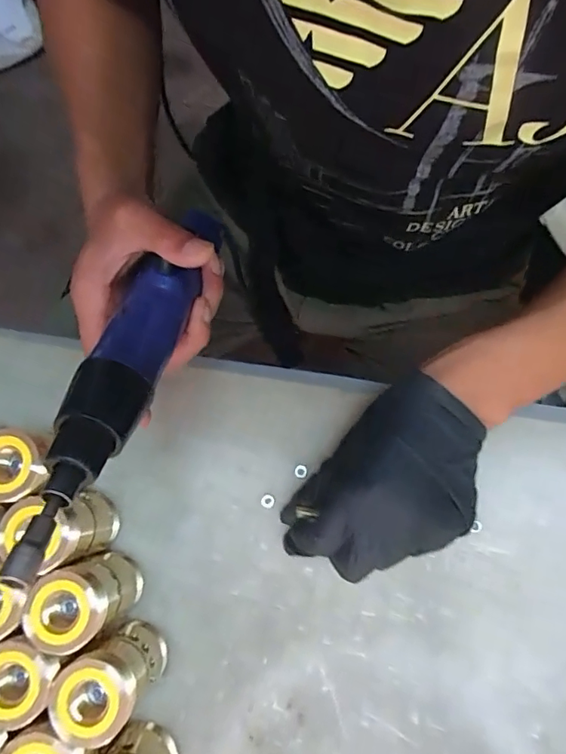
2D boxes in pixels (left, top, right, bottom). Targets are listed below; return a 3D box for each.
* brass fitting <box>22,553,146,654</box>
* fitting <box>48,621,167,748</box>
[{"bbox_3d":[-0.113,0.128,0.289,0.038,0.074,0.039,0,77,1],"label":"brass fitting"},{"bbox_3d":[-0.095,0.169,0.282,0.039,0.074,0.041,0,77,1],"label":"fitting"}]

